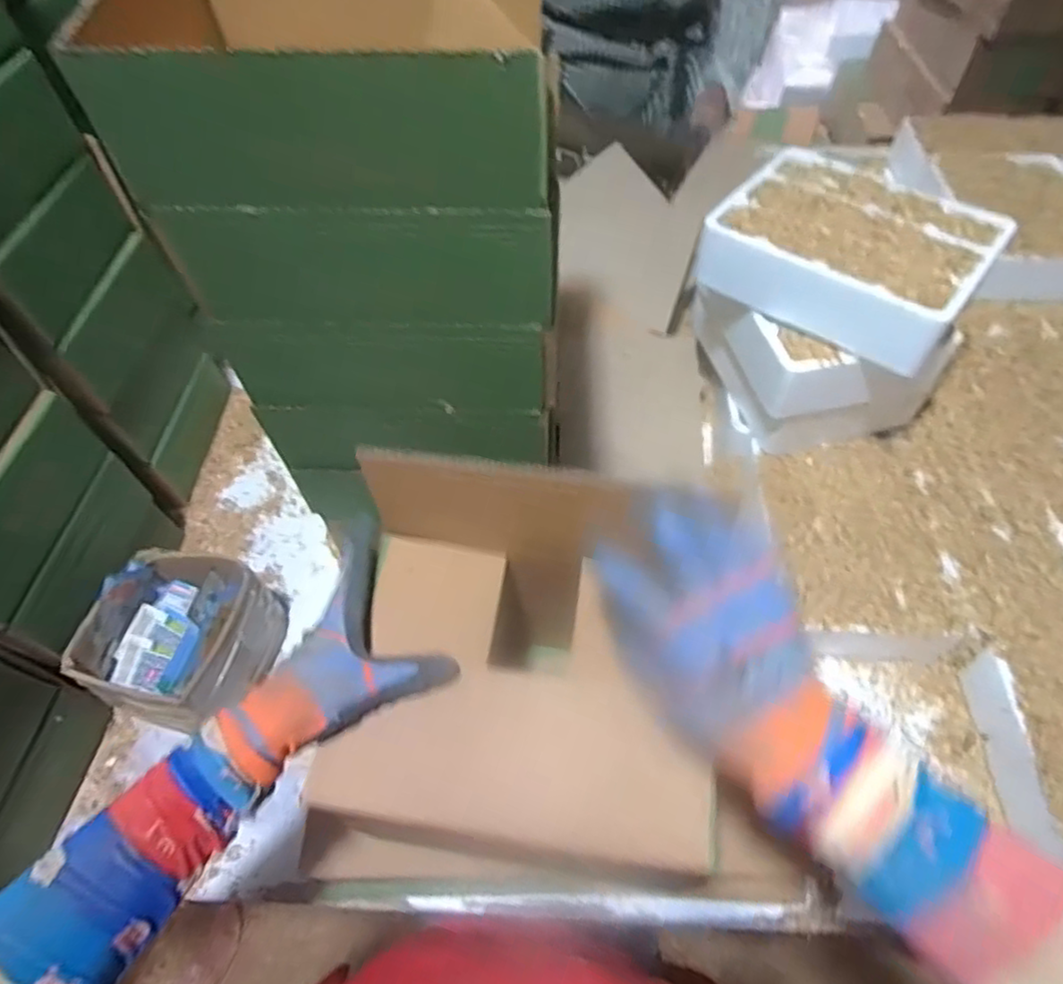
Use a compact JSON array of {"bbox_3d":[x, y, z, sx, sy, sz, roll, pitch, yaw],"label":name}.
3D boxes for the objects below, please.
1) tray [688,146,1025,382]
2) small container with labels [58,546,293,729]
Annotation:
[{"bbox_3d":[0.311,-0.241,0.647,0.241,0.071,0.187,35,65,22],"label":"tray"},{"bbox_3d":[-0.336,0.141,0.634,0.129,0.101,0.146,10,58,8],"label":"small container with labels"}]

